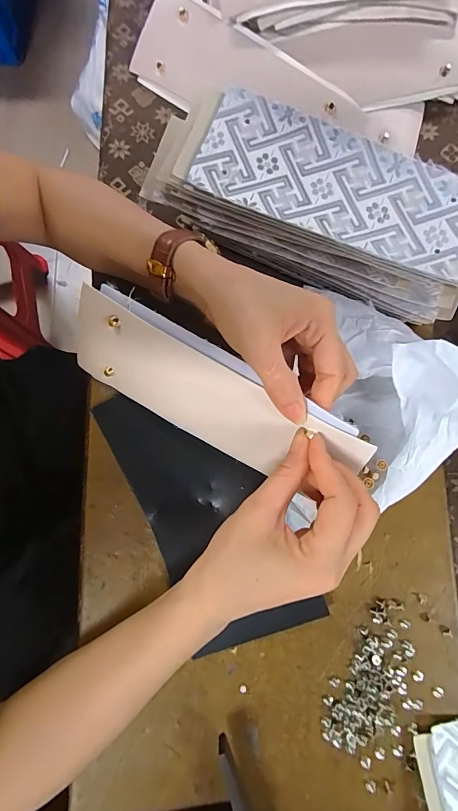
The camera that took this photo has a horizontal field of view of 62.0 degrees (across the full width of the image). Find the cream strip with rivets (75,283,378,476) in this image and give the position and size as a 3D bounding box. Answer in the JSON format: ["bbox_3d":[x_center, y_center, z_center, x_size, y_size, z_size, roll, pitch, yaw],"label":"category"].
[{"bbox_3d":[-0.022,-0.004,0.295,0.241,0.080,0.007,30,41,13],"label":"cream strip with rivets"}]

